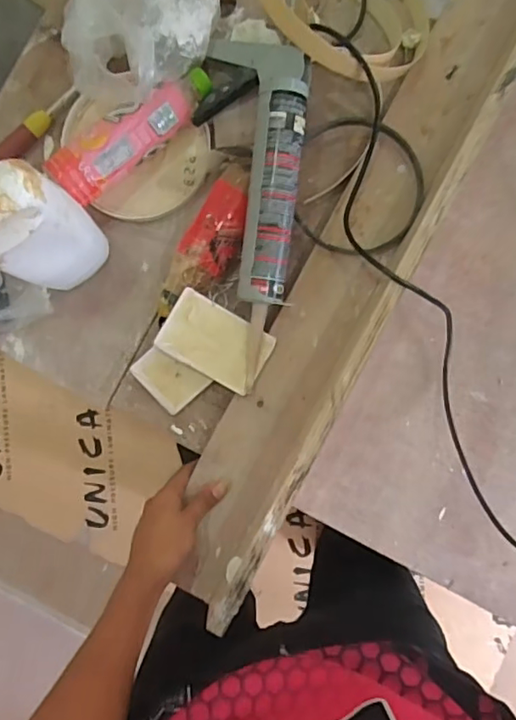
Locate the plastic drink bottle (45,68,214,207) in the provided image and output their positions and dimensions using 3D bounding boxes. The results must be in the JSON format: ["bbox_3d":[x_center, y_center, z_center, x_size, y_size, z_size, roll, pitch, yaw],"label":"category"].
[{"bbox_3d":[-0.137,-0.257,0.628,0.205,0.052,0.052,-42,90,-1],"label":"plastic drink bottle"}]

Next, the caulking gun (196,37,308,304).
[{"bbox_3d":[-0.015,-0.199,0.618,0.122,0.053,0.270,6,89,-1],"label":"caulking gun"}]

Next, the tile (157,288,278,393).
[{"bbox_3d":[-0.048,-0.020,0.646,0.121,0.013,0.079,30,101,-2],"label":"tile"}]

